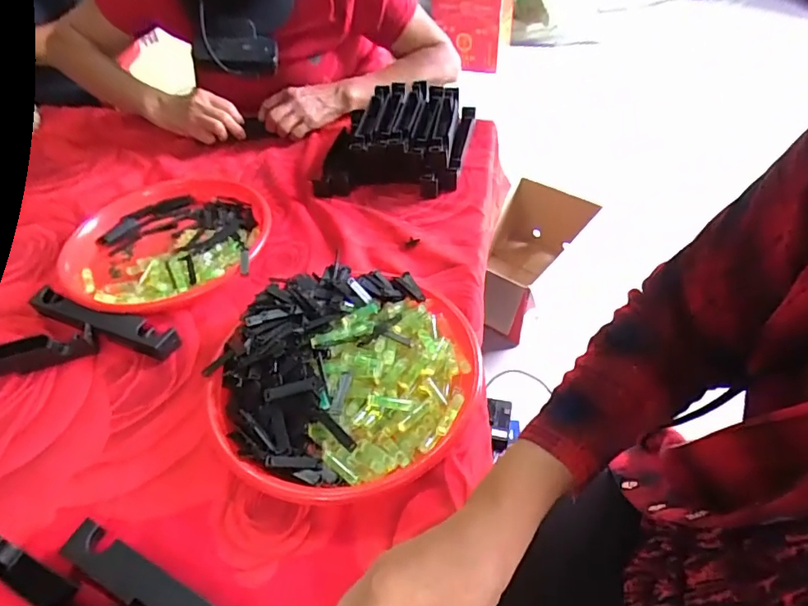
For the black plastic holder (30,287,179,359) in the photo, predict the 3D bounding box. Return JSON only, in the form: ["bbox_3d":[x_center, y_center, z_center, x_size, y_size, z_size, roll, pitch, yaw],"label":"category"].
[{"bbox_3d":[-0.330,0.021,0.564,0.199,0.025,0.030,16,51,18],"label":"black plastic holder"}]

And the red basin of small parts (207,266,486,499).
[{"bbox_3d":[-0.054,0.063,0.480,0.232,0.057,0.237,-2,48,2],"label":"red basin of small parts"}]

